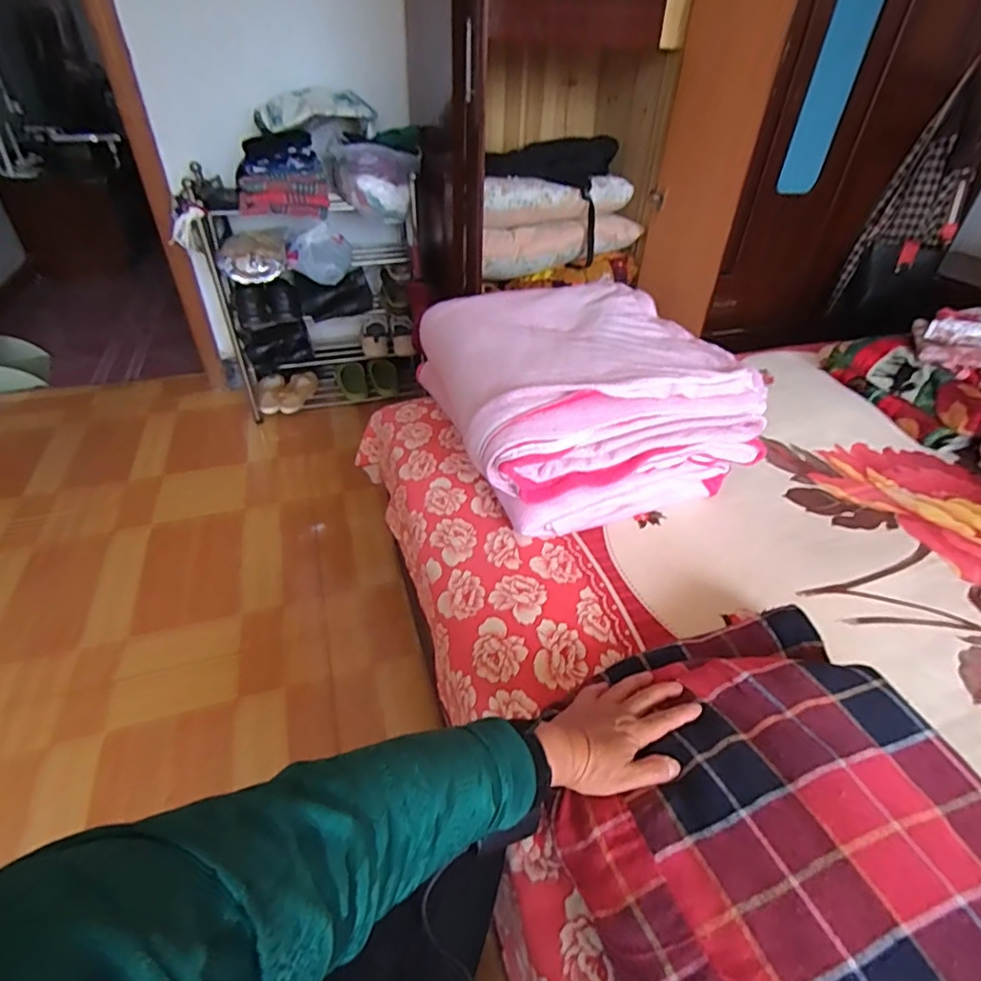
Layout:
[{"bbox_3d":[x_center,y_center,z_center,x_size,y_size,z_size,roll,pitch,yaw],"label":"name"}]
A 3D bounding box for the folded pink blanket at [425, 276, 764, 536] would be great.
[{"bbox_3d":[0.148,-0.177,0.961,0.455,0.228,0.474,-9,43,-13],"label":"folded pink blanket"}]

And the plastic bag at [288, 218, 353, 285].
[{"bbox_3d":[-0.497,-0.686,1.609,0.163,0.134,0.171,-6,42,-10],"label":"plastic bag"}]

